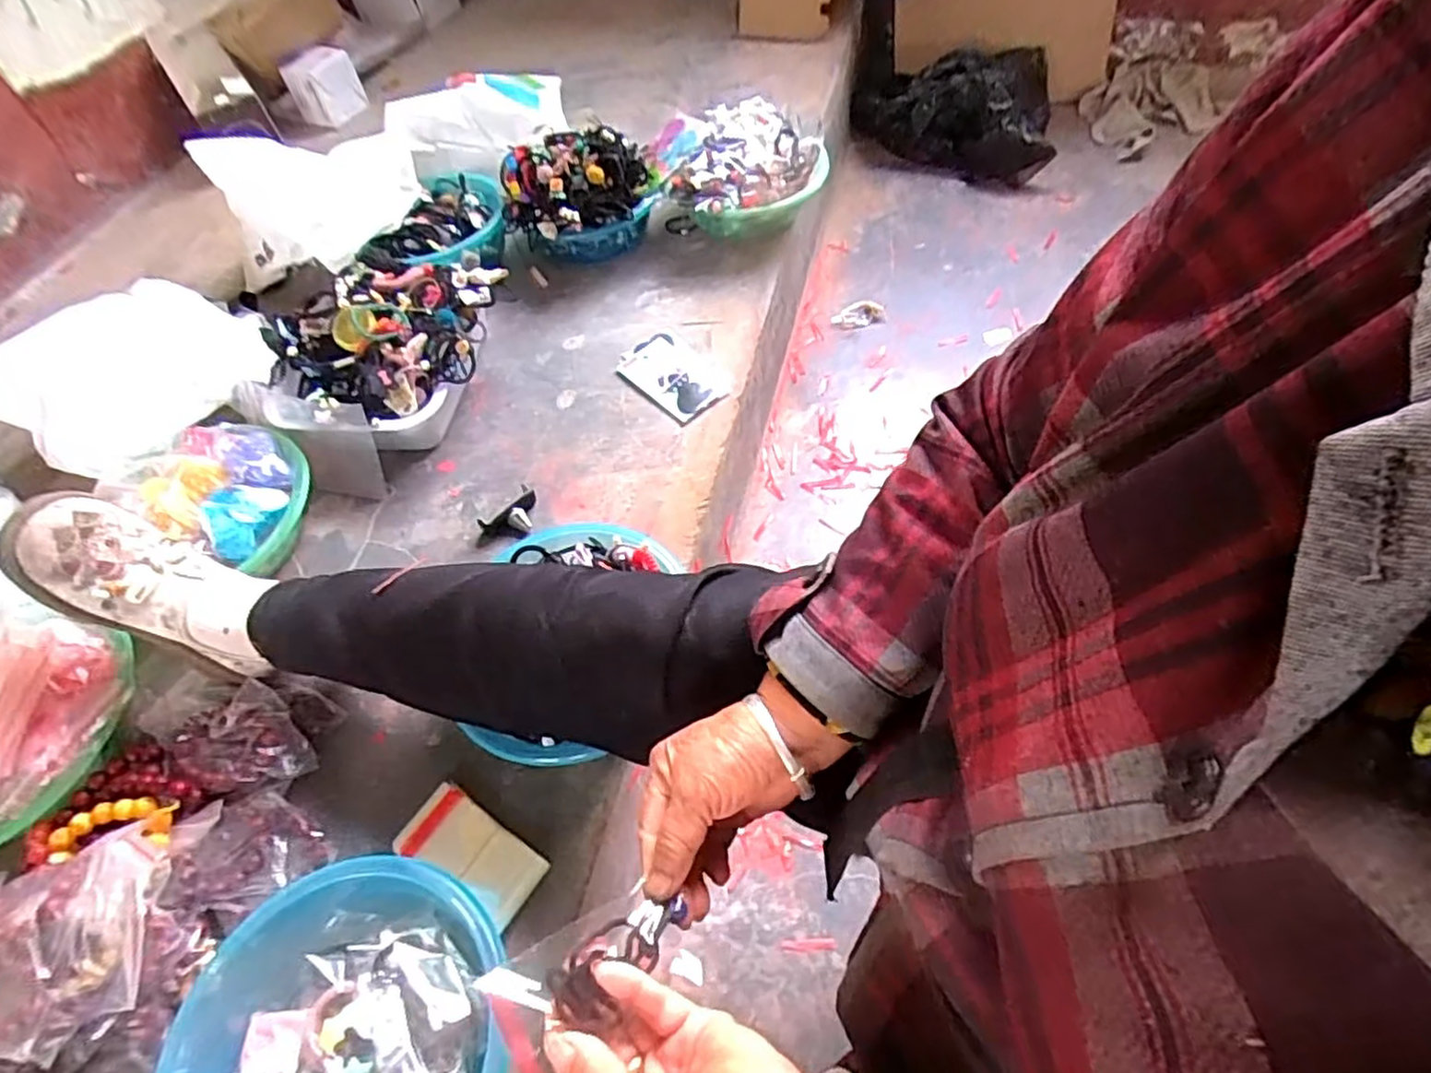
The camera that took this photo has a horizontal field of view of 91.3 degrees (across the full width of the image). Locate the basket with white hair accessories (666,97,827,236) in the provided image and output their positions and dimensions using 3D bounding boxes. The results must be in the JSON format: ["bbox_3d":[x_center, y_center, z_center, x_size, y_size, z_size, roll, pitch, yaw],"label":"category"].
[{"bbox_3d":[0.043,-0.525,1.026,0.229,0.124,0.185,-11,55,-3],"label":"basket with white hair accessories"}]

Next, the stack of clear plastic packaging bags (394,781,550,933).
[{"bbox_3d":[-0.202,0.260,0.582,0.127,0.016,0.060,24,61,20],"label":"stack of clear plastic packaging bags"}]

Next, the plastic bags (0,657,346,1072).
[{"bbox_3d":[-0.445,0.259,0.549,0.230,0.103,0.323,0,55,5],"label":"plastic bags"}]

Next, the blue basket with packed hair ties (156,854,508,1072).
[{"bbox_3d":[-0.264,0.357,0.482,0.229,0.073,0.218,-2,55,3],"label":"blue basket with packed hair ties"}]

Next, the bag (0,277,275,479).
[{"bbox_3d":[-0.753,-0.213,0.916,0.202,0.130,0.283,37,66,26],"label":"bag"}]

